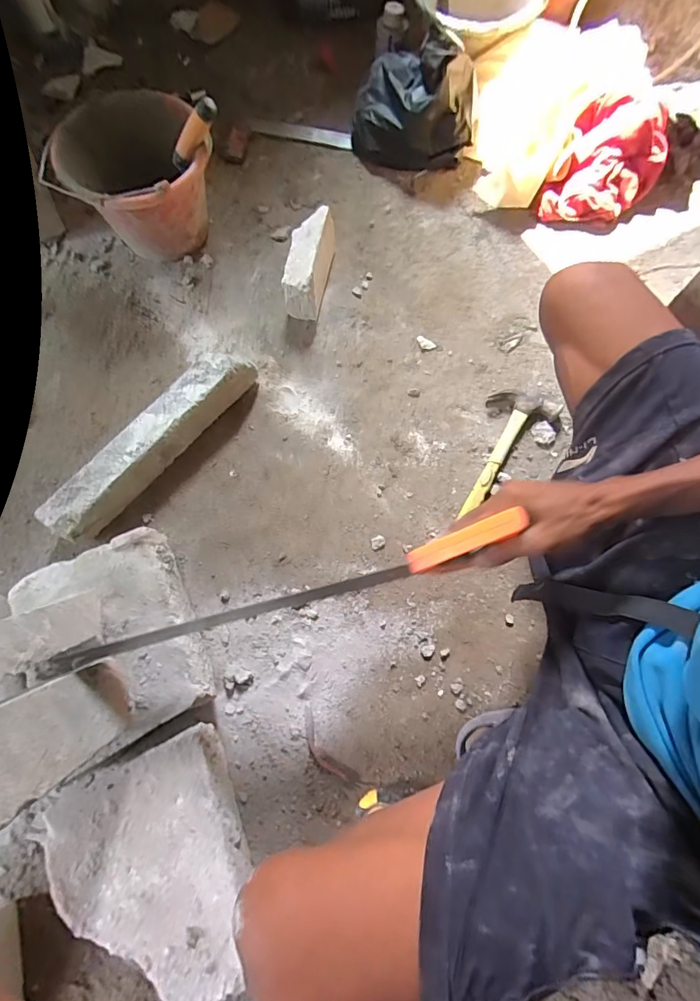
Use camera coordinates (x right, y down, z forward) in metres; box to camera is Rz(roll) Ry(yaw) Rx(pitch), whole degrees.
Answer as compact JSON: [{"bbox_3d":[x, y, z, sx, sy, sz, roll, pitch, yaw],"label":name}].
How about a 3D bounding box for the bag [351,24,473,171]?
[{"bbox_3d":[0.120,-0.788,0.856,0.227,0.161,0.199,2,73,1],"label":"bag"}]

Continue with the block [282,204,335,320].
[{"bbox_3d":[-0.071,-0.426,0.789,0.074,0.081,0.189,3,73,2],"label":"block"}]

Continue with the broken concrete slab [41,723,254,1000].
[{"bbox_3d":[-0.225,0.436,0.525,0.200,0.082,0.256,-21,74,-8],"label":"broken concrete slab"}]

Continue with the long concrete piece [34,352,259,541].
[{"bbox_3d":[-0.301,-0.091,0.692,0.062,0.082,0.378,40,78,12],"label":"long concrete piece"}]

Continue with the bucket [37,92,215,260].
[{"bbox_3d":[-0.358,-0.550,0.787,0.237,0.176,0.206,-4,73,-3],"label":"bucket"}]

